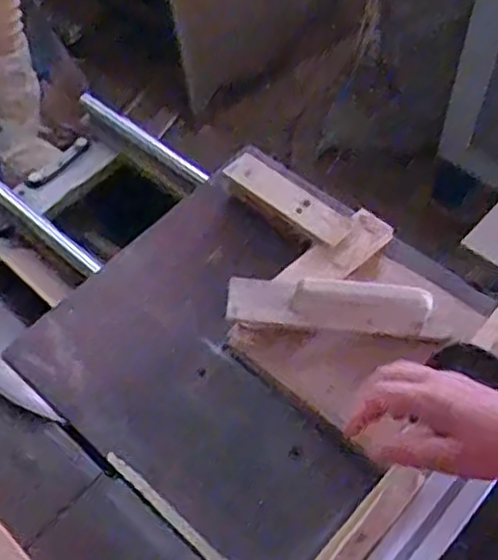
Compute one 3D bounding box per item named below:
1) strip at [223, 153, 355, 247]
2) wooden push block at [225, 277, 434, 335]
[{"bbox_3d":[0.037,-0.089,0.724,0.157,0.010,0.042,38,67,24],"label":"strip"},{"bbox_3d":[0.070,0.020,0.628,0.175,0.044,0.039,4,57,7],"label":"wooden push block"}]

